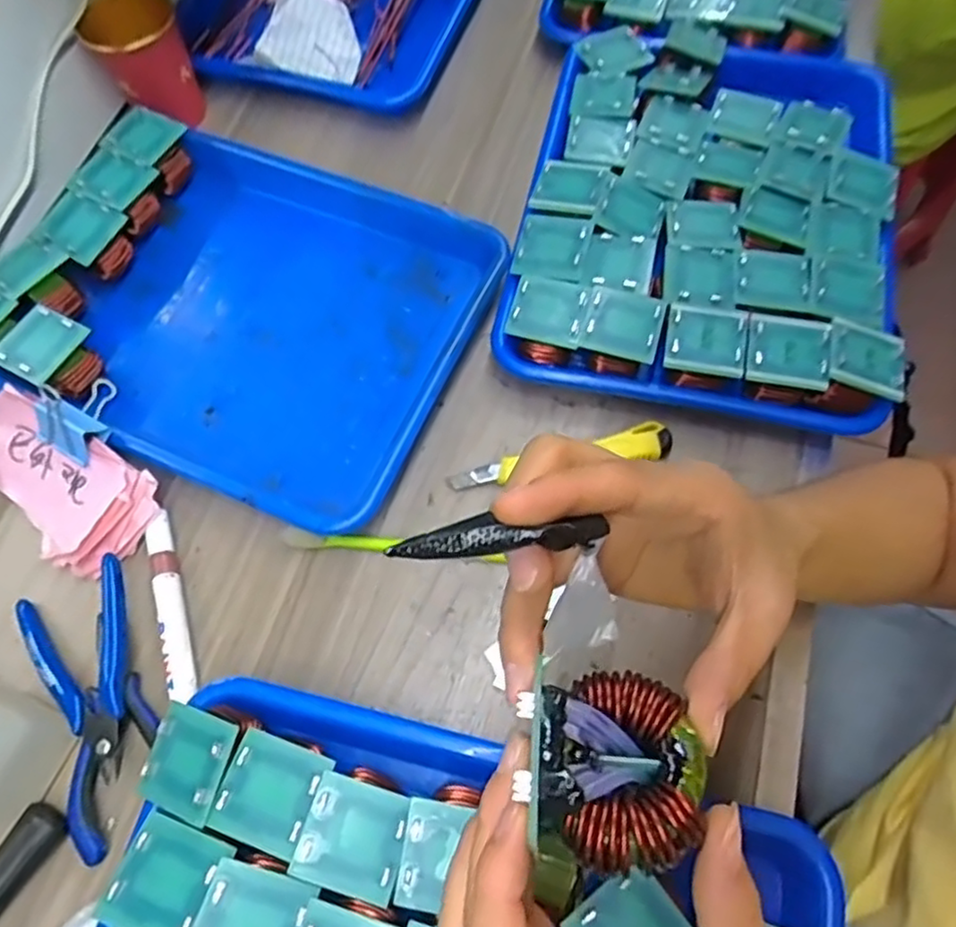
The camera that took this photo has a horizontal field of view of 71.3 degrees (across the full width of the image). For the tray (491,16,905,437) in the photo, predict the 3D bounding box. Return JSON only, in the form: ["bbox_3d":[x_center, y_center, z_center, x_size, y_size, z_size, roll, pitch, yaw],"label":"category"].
[{"bbox_3d":[0.168,-0.190,0.465,0.251,0.045,0.348,12,67,7],"label":"tray"}]

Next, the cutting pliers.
[{"bbox_3d":[-0.208,0.127,0.363,0.057,0.015,0.146,-26,68,-9],"label":"cutting pliers"}]

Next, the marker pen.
[{"bbox_3d":[-0.179,0.082,0.388,0.015,0.013,0.110,-18,67,-6],"label":"marker pen"}]

